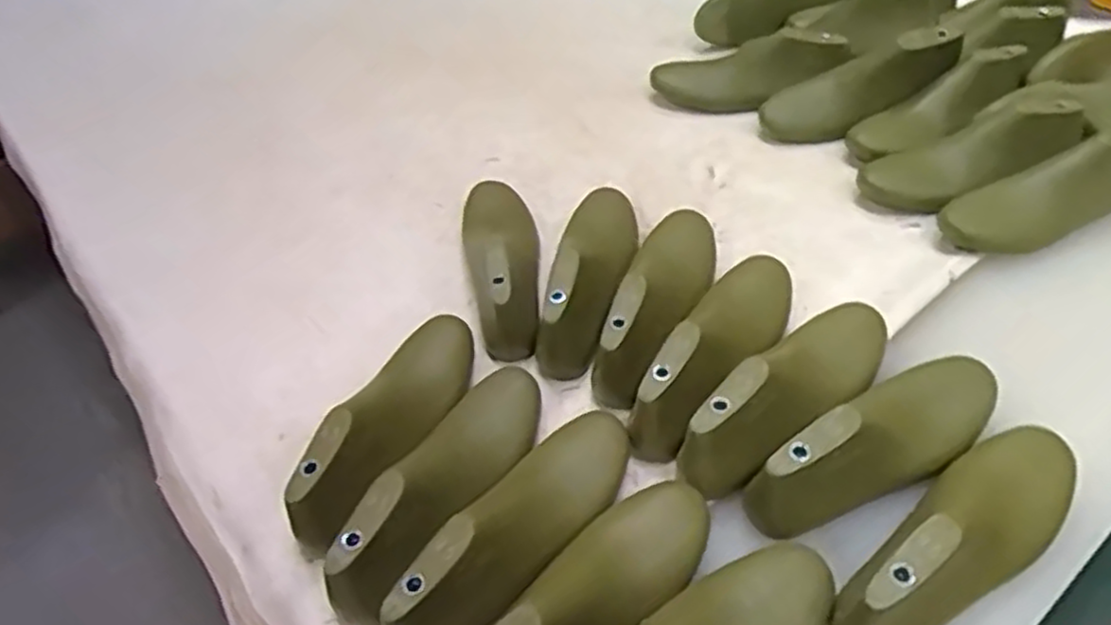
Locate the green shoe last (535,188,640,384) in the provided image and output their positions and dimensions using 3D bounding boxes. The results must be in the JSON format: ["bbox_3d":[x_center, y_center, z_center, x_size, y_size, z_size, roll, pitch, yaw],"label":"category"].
[{"bbox_3d":[0.041,-0.057,0.811,0.078,0.090,0.269,6,49,12],"label":"green shoe last"}]

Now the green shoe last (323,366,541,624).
[{"bbox_3d":[-0.093,0.145,0.648,0.074,0.095,0.255,21,39,21],"label":"green shoe last"}]

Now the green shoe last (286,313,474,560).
[{"bbox_3d":[-0.146,0.088,0.678,0.082,0.074,0.262,12,50,17],"label":"green shoe last"}]

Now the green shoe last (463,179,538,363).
[{"bbox_3d":[-0.061,-0.075,0.824,0.084,0.111,0.265,-7,47,0],"label":"green shoe last"}]

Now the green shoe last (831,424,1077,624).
[{"bbox_3d":[0.321,0.163,0.568,0.268,0.073,0.085,-34,54,-25],"label":"green shoe last"}]

